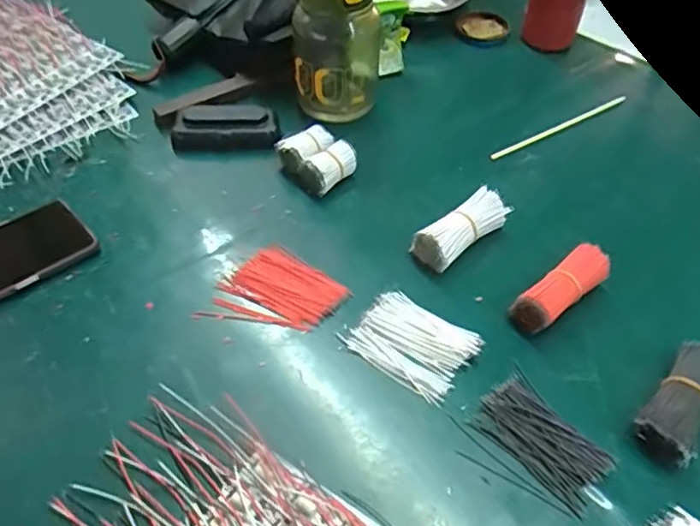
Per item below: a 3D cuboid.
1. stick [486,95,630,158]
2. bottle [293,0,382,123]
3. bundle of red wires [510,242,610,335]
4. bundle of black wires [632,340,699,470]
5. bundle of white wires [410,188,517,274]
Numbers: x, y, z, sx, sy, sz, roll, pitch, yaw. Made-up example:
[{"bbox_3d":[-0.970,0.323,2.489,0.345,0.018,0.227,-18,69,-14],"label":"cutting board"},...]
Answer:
[{"bbox_3d":[0.228,-0.146,0.642,0.196,0.009,0.010,-24,55,-22],"label":"stick"},{"bbox_3d":[-0.013,-0.227,0.599,0.086,0.170,0.071,5,50,1],"label":"bottle"},{"bbox_3d":[0.171,0.022,0.488,0.086,0.041,0.032,-32,58,-27],"label":"bundle of red wires"},{"bbox_3d":[0.238,0.100,0.426,0.039,0.039,0.090,36,57,24],"label":"bundle of black wires"},{"bbox_3d":[0.096,-0.031,0.524,0.086,0.033,0.038,-32,58,-27],"label":"bundle of white wires"}]

